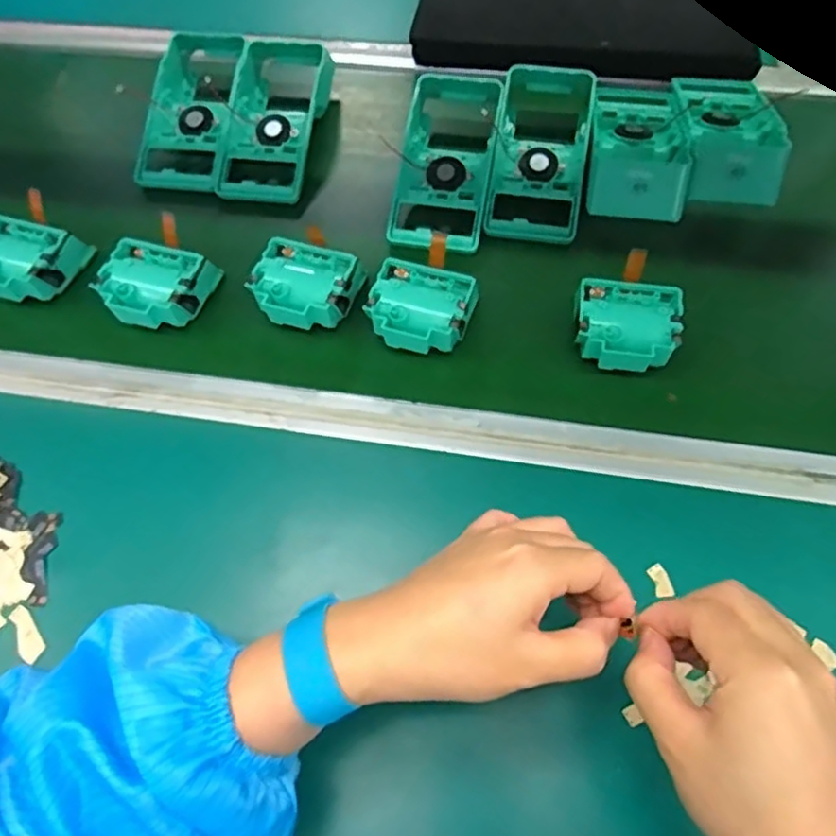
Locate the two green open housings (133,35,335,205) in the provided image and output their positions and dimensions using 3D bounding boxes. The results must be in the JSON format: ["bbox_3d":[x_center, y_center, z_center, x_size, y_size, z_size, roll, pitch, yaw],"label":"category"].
[{"bbox_3d":[-0.173,-0.299,0.634,0.166,0.046,0.195,11,61,9],"label":"two green open housings"}]

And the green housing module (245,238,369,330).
[{"bbox_3d":[-0.088,-0.103,0.524,0.077,0.040,0.072,16,68,12],"label":"green housing module"}]

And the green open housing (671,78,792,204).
[{"bbox_3d":[0.278,-0.258,0.585,0.085,0.042,0.188,5,61,6],"label":"green open housing"}]

